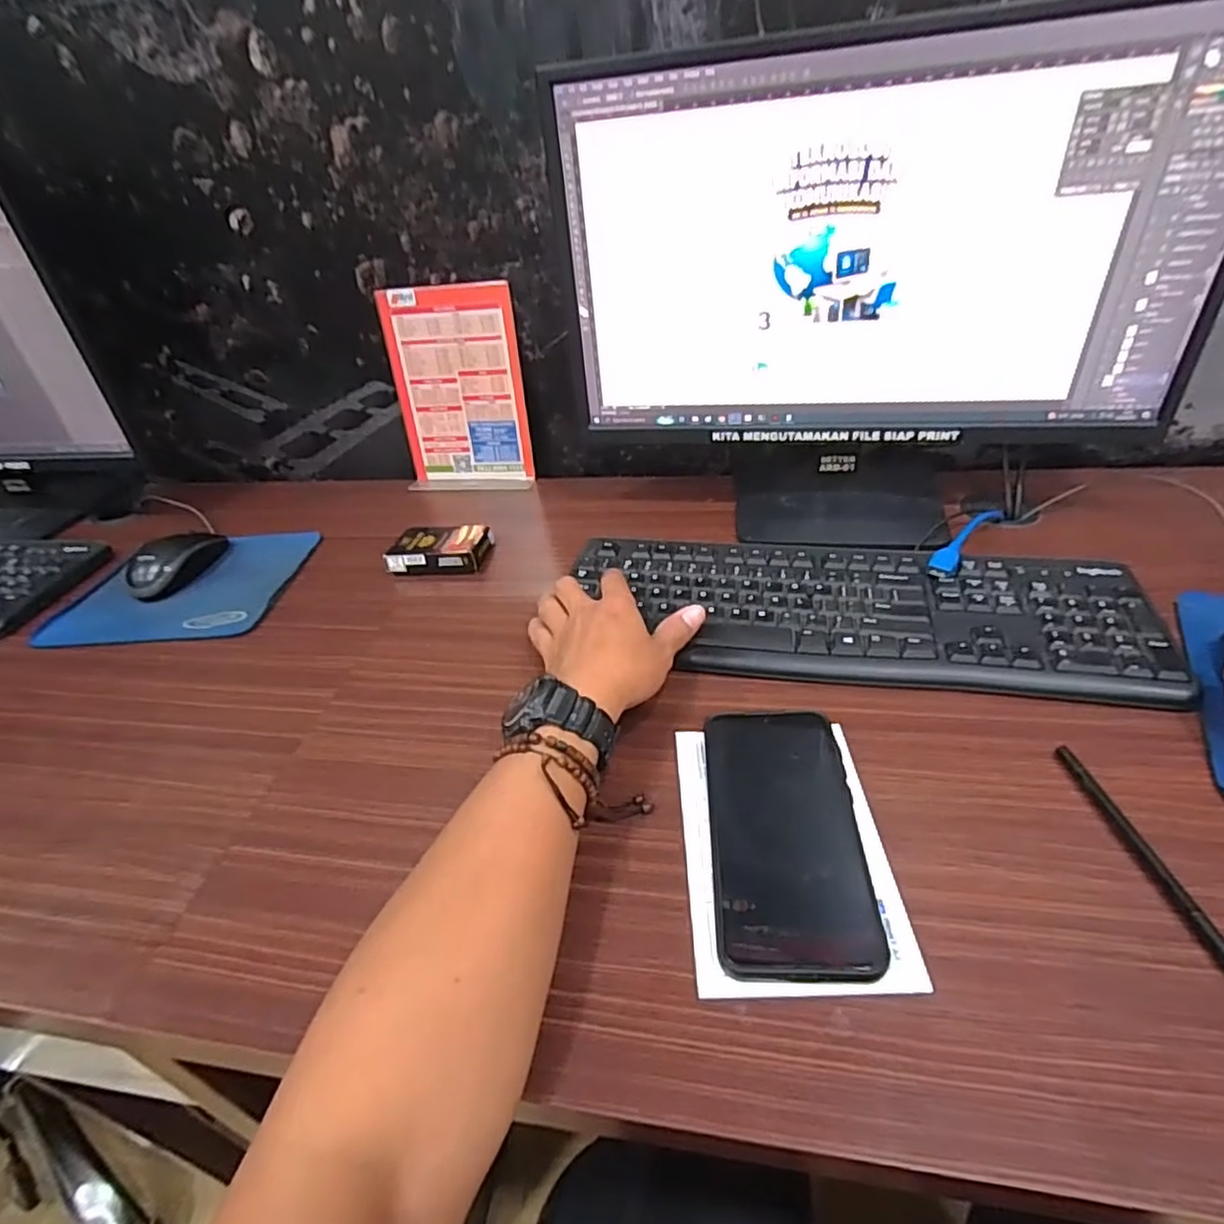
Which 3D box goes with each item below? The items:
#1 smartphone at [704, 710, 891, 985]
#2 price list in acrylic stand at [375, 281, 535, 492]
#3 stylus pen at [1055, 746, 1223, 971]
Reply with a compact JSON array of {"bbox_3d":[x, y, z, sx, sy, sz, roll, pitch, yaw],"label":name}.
[{"bbox_3d":[0.096,0.121,0.363,0.080,0.014,0.158,-2,39,7],"label":"smartphone"},{"bbox_3d":[-0.173,-0.244,0.725,0.148,0.207,0.056,0,39,9],"label":"price list in acrylic stand"},{"bbox_3d":[0.275,0.124,0.335,0.007,0.010,0.137,-7,39,1],"label":"stylus pen"}]

